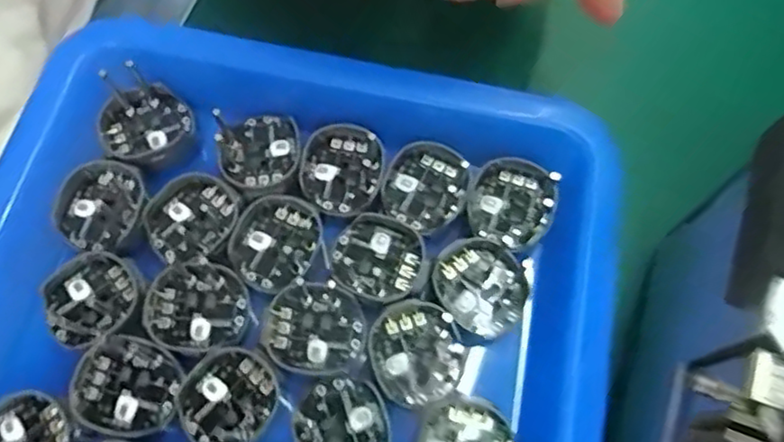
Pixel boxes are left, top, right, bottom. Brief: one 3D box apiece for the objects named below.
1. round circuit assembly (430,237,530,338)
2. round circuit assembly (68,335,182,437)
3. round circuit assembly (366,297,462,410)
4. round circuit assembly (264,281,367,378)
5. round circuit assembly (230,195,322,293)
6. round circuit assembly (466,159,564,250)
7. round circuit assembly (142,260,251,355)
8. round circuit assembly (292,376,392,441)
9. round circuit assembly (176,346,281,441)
[{"bbox_3d":[0.025,0.018,0.187,0.027,0.004,0.024,34,72,11],"label":"round circuit assembly"},{"bbox_3d":[-0.072,0.044,0.175,0.029,0.004,0.025,21,71,4],"label":"round circuit assembly"},{"bbox_3d":[0.007,0.036,0.179,0.025,0.004,0.028,-9,69,-5],"label":"round circuit assembly"},{"bbox_3d":[-0.021,0.030,0.182,0.027,0.004,0.025,0,69,-1],"label":"round circuit assembly"},{"bbox_3d":[-0.034,0.007,0.192,0.024,0.005,0.028,20,71,4],"label":"round circuit assembly"},{"bbox_3d":[0.036,-0.005,0.194,0.025,0.005,0.026,24,71,5],"label":"round circuit assembly"},{"bbox_3d":[-0.055,0.024,0.184,0.028,0.004,0.025,12,69,3],"label":"round circuit assembly"},{"bbox_3d":[-0.013,0.055,0.173,0.025,0.004,0.026,0,69,-1],"label":"round circuit assembly"},{"bbox_3d":[-0.044,0.048,0.175,0.025,0.004,0.027,0,69,-1],"label":"round circuit assembly"}]

